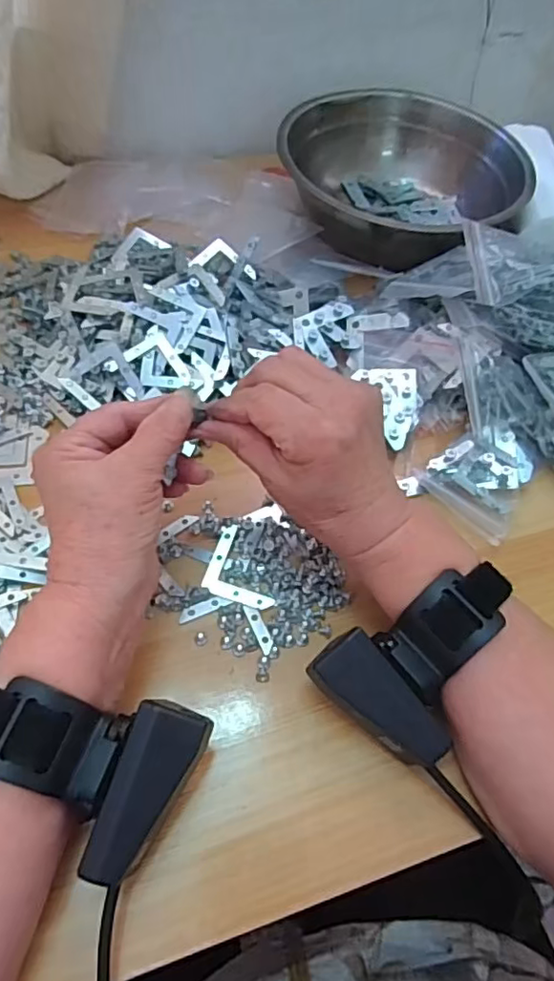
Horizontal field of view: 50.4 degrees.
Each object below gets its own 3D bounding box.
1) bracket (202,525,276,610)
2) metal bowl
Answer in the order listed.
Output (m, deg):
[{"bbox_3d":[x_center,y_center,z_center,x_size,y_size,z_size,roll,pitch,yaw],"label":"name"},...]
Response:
[{"bbox_3d":[-0.027,0.048,0.342,0.031,0.004,0.055,-25,65,-10],"label":"bracket"},{"bbox_3d":[0.112,-0.269,0.515,0.191,0.074,0.187,2,57,-3],"label":"metal bowl"}]

